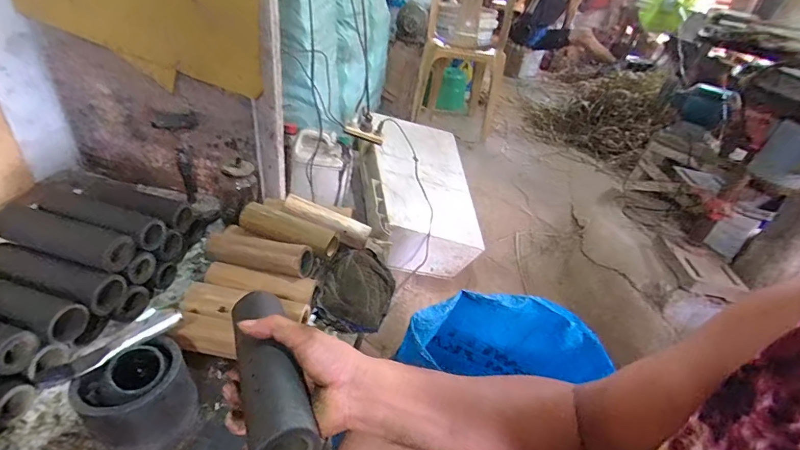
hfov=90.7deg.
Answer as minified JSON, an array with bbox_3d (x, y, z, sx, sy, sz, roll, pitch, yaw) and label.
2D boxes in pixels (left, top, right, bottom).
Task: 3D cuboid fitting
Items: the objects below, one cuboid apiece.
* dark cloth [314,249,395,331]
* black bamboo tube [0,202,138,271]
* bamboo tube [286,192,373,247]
[{"bbox_3d":[-0.082,0.113,0.703,0.130,0.045,0.177,13,35,10],"label":"dark cloth"},{"bbox_3d":[-0.482,0.019,0.564,0.196,0.043,0.051,12,34,9],"label":"black bamboo tube"},{"bbox_3d":[-0.141,-0.009,0.765,0.170,0.035,0.041,27,35,-4],"label":"bamboo tube"}]

